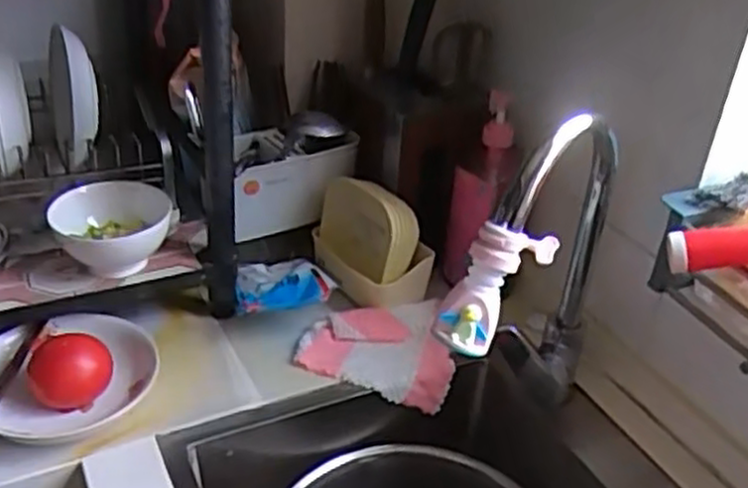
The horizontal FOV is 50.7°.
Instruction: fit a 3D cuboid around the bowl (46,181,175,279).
[{"bbox_3d":[-0.284,-0.015,0.865,0.121,0.064,0.101,-10,34,-17],"label":"bowl"}]

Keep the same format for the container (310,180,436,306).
[{"bbox_3d":[-0.010,-0.011,0.973,0.090,0.126,0.147,-21,38,-31],"label":"container"}]

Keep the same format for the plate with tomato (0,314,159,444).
[{"bbox_3d":[-0.314,0.129,0.795,0.178,0.057,0.141,-14,35,-23],"label":"plate with tomato"}]

